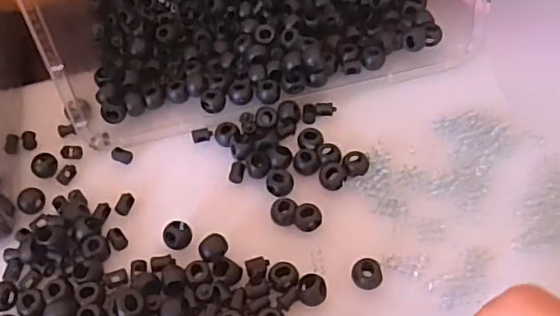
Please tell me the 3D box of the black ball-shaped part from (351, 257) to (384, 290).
[{"bbox_3d":[0.050,0.067,0.330,0.017,0.010,0.016,-3,53,4],"label":"black ball-shaped part"}]

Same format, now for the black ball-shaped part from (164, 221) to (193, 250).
[{"bbox_3d":[-0.063,0.049,0.357,0.017,0.013,0.016,-3,53,4],"label":"black ball-shaped part"}]

